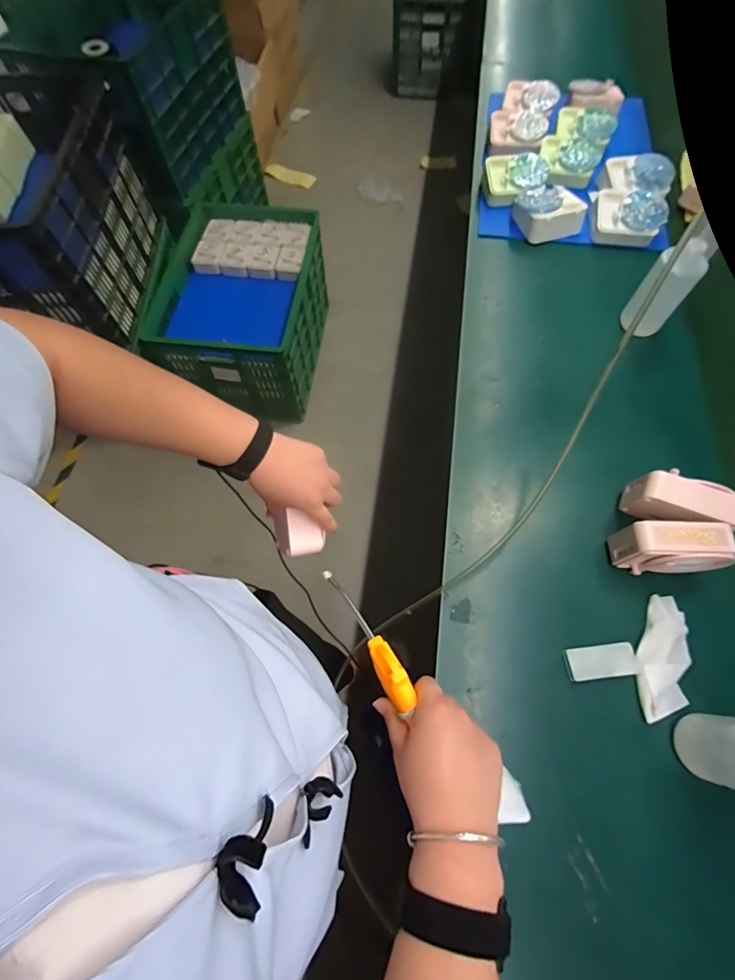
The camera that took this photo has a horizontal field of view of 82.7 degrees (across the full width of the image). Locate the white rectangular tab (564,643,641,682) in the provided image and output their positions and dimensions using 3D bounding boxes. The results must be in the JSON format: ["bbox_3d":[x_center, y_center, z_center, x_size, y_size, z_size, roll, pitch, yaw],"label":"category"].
[{"bbox_3d":[0.327,0.240,0.584,0.097,0.010,0.042,-7,67,-2],"label":"white rectangular tab"}]

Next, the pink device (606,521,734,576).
[{"bbox_3d":[0.428,0.085,0.598,0.133,0.093,0.054,4,67,3],"label":"pink device"}]

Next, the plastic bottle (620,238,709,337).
[{"bbox_3d":[0.526,-0.352,0.746,0.076,0.161,0.057,35,72,15],"label":"plastic bottle"}]

